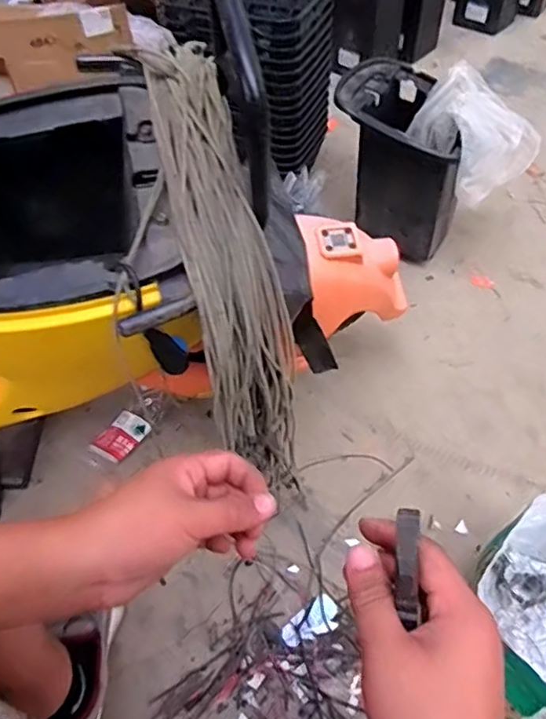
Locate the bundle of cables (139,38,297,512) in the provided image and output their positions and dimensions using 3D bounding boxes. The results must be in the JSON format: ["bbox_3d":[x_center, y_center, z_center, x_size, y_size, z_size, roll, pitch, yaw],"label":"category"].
[{"bbox_3d":[-0.047,-0.059,0.658,0.098,0.549,0.190,-17,16,-13],"label":"bundle of cables"}]

